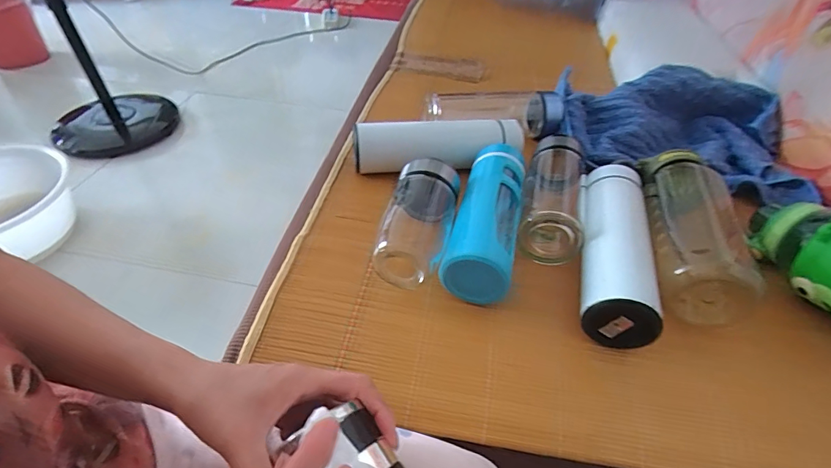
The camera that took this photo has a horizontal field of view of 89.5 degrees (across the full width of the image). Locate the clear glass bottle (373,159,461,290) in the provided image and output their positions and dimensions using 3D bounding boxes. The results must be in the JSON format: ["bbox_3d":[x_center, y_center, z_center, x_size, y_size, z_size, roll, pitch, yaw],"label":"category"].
[{"bbox_3d":[0.001,-0.015,0.456,0.077,0.056,0.153,11,48,7],"label":"clear glass bottle"}]

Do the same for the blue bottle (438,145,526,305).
[{"bbox_3d":[0.082,-0.027,0.463,0.069,0.060,0.214,13,48,10],"label":"blue bottle"}]

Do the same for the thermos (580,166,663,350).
[{"bbox_3d":[0.208,0.005,0.442,0.070,0.066,0.228,13,48,9],"label":"thermos"}]

